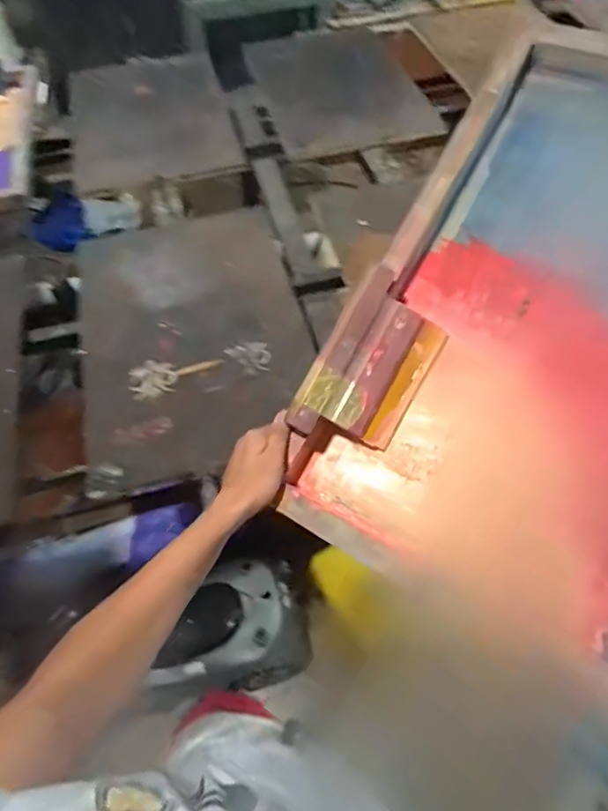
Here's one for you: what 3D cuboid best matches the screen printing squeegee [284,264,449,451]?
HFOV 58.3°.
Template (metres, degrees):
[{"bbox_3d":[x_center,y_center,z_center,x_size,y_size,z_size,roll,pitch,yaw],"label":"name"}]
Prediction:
[{"bbox_3d":[0.075,-0.039,0.589,0.116,0.017,0.190,33,84,-17],"label":"screen printing squeegee"}]

